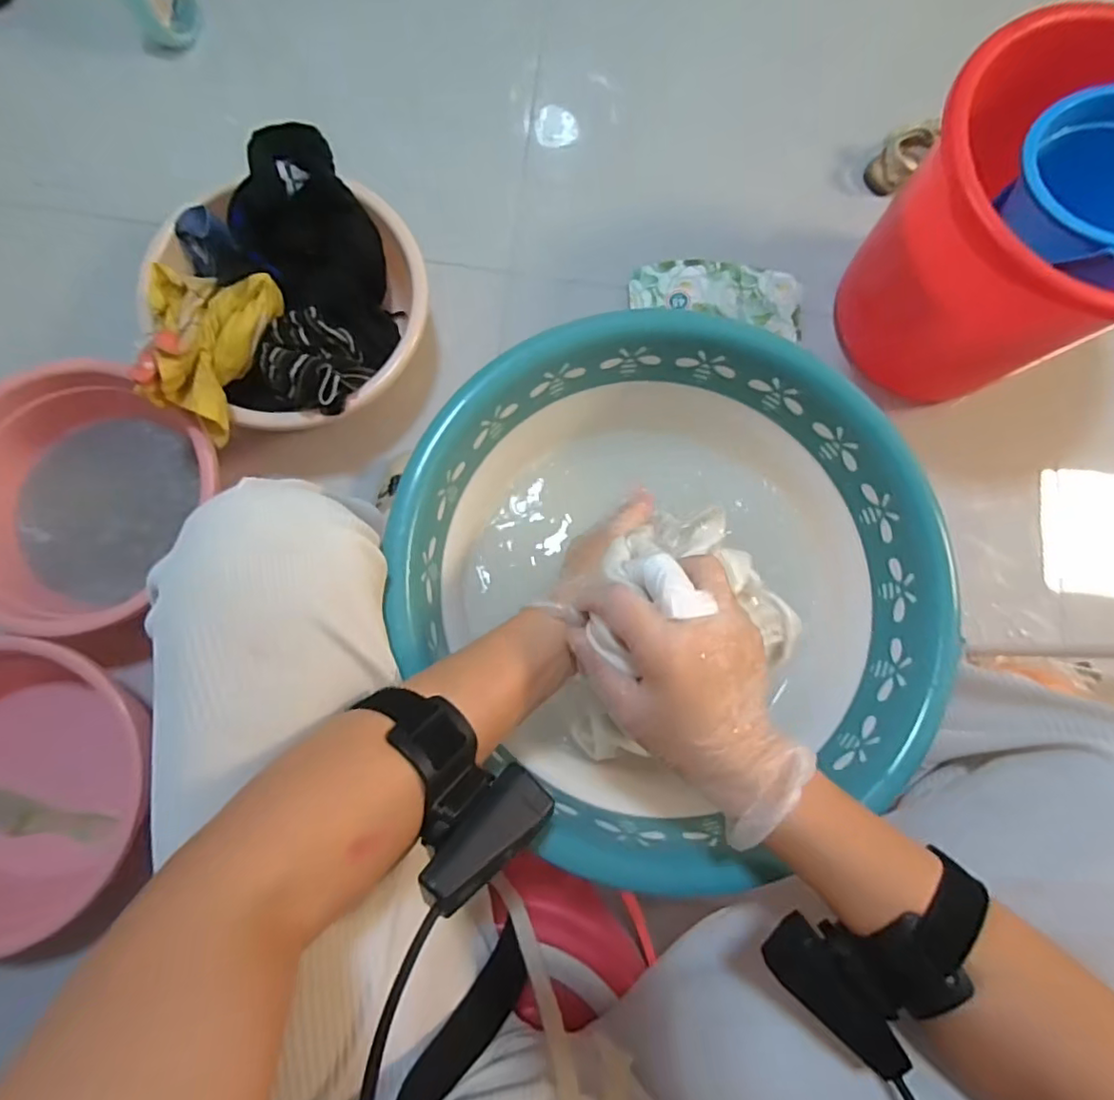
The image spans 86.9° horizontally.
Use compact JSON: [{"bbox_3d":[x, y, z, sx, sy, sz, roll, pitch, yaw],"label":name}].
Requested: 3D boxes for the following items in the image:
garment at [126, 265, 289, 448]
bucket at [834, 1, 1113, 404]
[{"bbox_3d":[-0.367,-0.212,0.618,0.119,0.059,0.169,2,80,-2],"label":"garment"},{"bbox_3d":[0.521,-0.341,0.677,0.295,0.282,0.294,0,80,-3],"label":"bucket"}]

